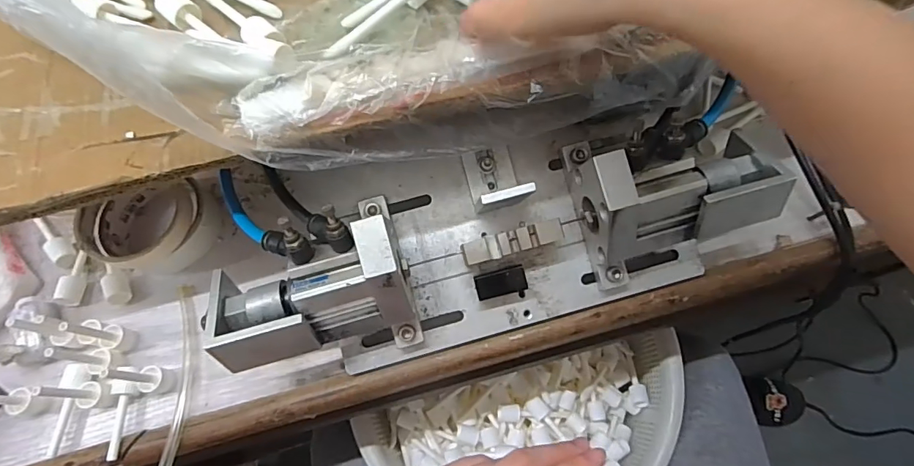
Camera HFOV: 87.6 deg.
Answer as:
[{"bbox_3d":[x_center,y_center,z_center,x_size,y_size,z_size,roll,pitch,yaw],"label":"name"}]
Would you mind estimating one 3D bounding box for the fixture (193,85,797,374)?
[{"bbox_3d":[0.027,-0.001,0.336,0.376,0.095,0.135,-11,69,-1],"label":"fixture"}]

